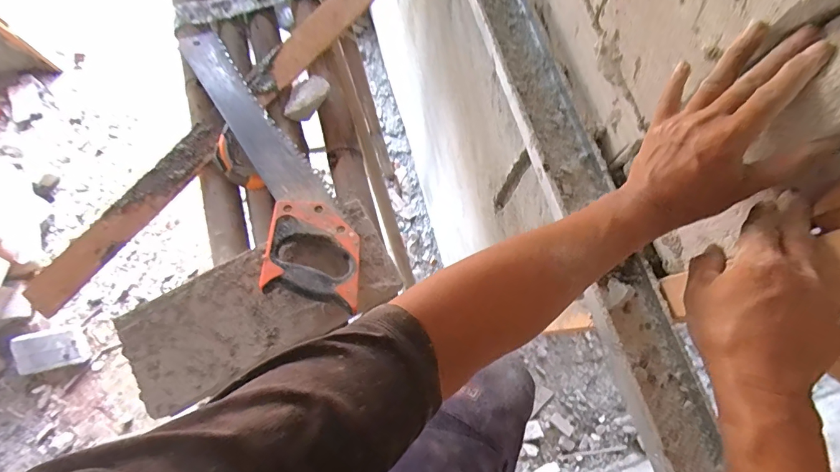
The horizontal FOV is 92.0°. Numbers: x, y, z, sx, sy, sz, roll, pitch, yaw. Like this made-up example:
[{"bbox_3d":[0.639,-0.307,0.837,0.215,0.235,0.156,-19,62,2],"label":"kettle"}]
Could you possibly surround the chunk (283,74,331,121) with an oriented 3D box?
[{"bbox_3d":[-0.187,-0.224,0.657,0.056,0.031,0.078,33,77,8],"label":"chunk"}]

